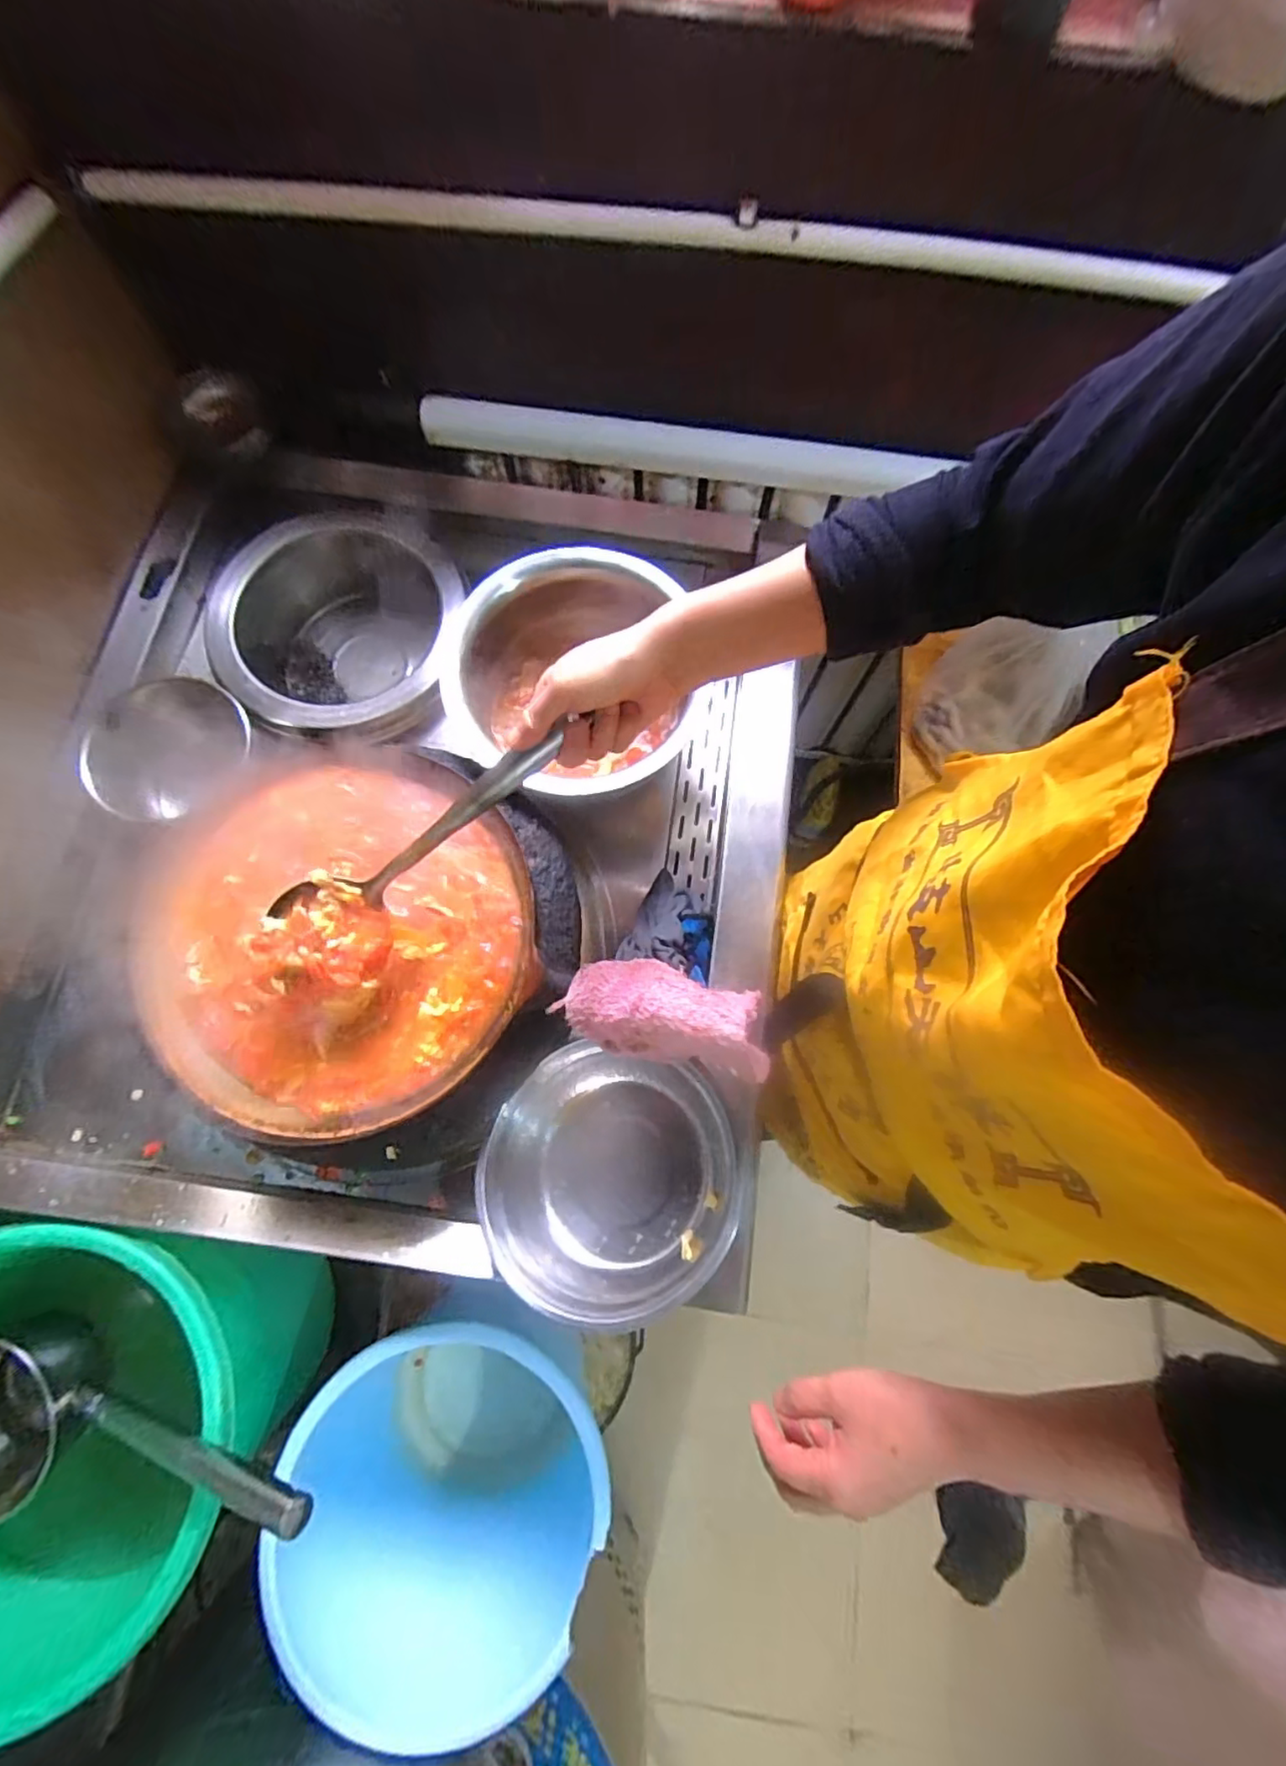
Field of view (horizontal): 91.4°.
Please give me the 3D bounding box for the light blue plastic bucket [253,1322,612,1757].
[{"bbox_3d":[-0.202,0.640,0.724,0.296,0.351,0.316,0,75,-1],"label":"light blue plastic bucket"}]

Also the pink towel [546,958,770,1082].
[{"bbox_3d":[0.019,0.101,0.485,0.155,0.052,0.072,10,74,16],"label":"pink towel"}]

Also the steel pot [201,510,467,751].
[{"bbox_3d":[-0.369,-0.294,0.787,0.276,0.133,0.294,-6,75,-3],"label":"steel pot"}]

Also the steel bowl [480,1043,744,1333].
[{"bbox_3d":[-0.029,0.257,0.558,0.216,0.100,0.200,0,75,-1],"label":"steel bowl"}]

